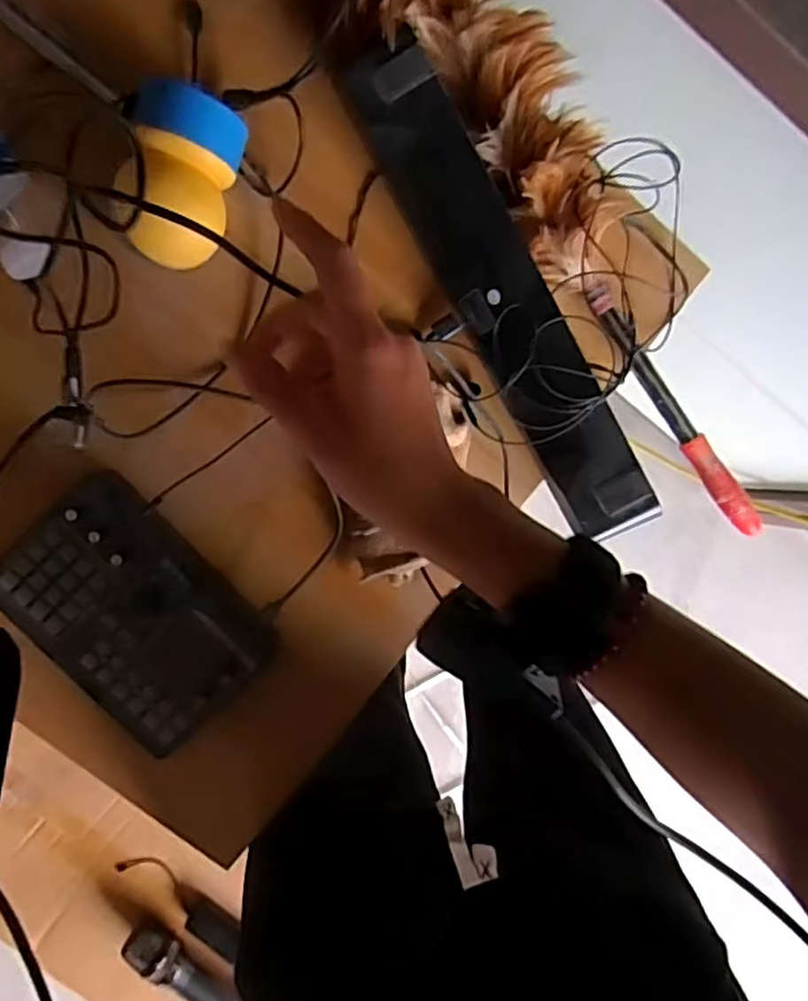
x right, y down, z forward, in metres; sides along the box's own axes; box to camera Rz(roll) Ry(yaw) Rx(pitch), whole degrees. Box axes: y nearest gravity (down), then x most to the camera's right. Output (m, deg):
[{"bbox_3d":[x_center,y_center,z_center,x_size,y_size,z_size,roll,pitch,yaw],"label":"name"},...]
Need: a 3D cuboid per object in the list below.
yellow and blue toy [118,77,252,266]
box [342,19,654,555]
[{"bbox_3d":[-0.143,-0.207,0.437,0.058,0.061,0.104,14,91,-6],"label":"yellow and blue toy"},{"bbox_3d":[0.068,-0.138,0.483,0.059,0.054,0.361,-29,95,-4],"label":"box"}]

